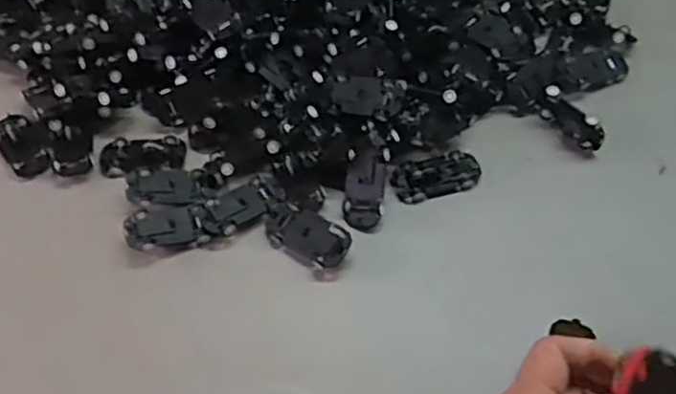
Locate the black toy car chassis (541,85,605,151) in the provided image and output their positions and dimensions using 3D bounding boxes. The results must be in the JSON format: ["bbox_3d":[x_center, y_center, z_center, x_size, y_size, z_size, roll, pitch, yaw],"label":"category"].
[{"bbox_3d":[0.185,-0.062,0.564,0.013,0.041,0.059,-29,61,-18],"label":"black toy car chassis"}]

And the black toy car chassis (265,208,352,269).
[{"bbox_3d":[-0.023,0.027,0.505,0.065,0.017,0.032,28,64,15],"label":"black toy car chassis"}]

